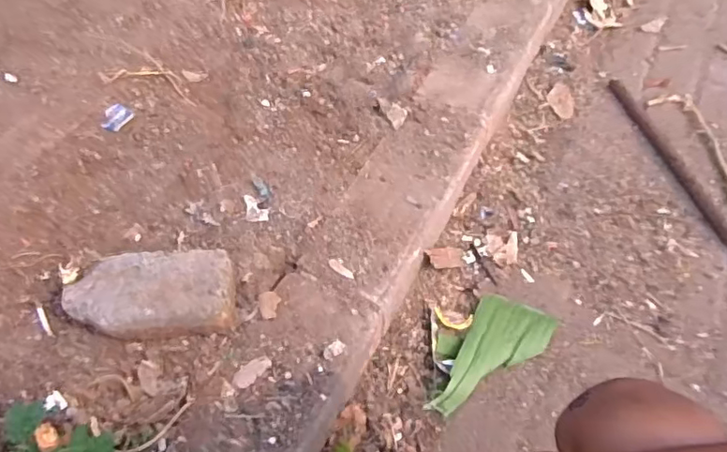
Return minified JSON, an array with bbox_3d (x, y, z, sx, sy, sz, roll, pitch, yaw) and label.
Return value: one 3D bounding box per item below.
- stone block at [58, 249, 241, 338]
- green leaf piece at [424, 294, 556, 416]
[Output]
[{"bbox_3d":[-0.272,0.091,0.724,0.208,0.071,0.102,-1,52,-4],"label":"stone block"},{"bbox_3d":[0.192,0.193,0.836,0.110,0.035,0.227,34,59,17],"label":"green leaf piece"}]

